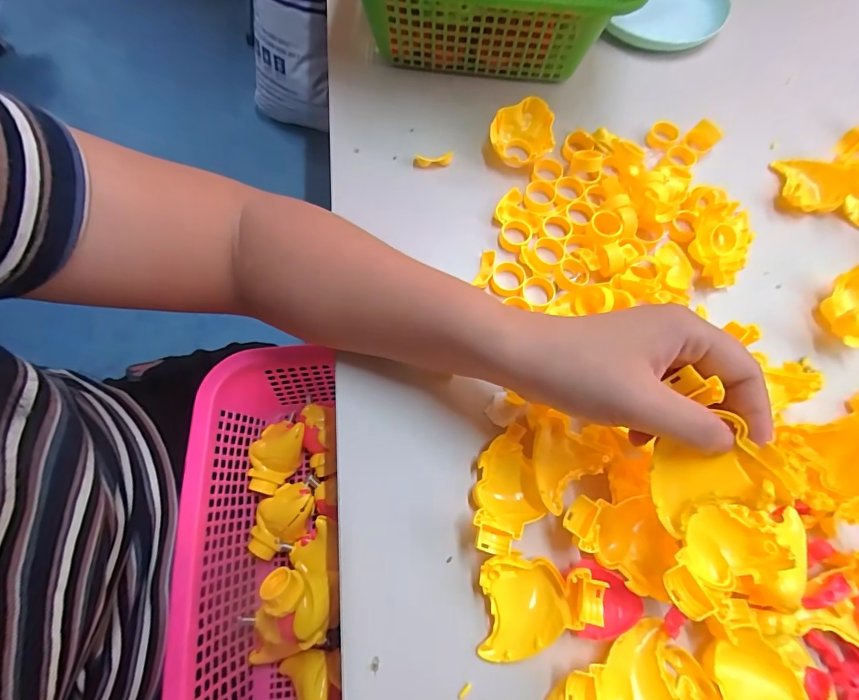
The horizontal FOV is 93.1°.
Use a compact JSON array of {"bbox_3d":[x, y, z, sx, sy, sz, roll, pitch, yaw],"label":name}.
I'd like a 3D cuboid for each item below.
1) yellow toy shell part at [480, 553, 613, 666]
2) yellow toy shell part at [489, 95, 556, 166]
[{"bbox_3d":[0.062,0.145,0.229,0.064,0.031,0.052,-2,69,-2],"label":"yellow toy shell part"},{"bbox_3d":[0.081,-0.191,0.360,0.053,0.033,0.052,9,69,3],"label":"yellow toy shell part"}]

